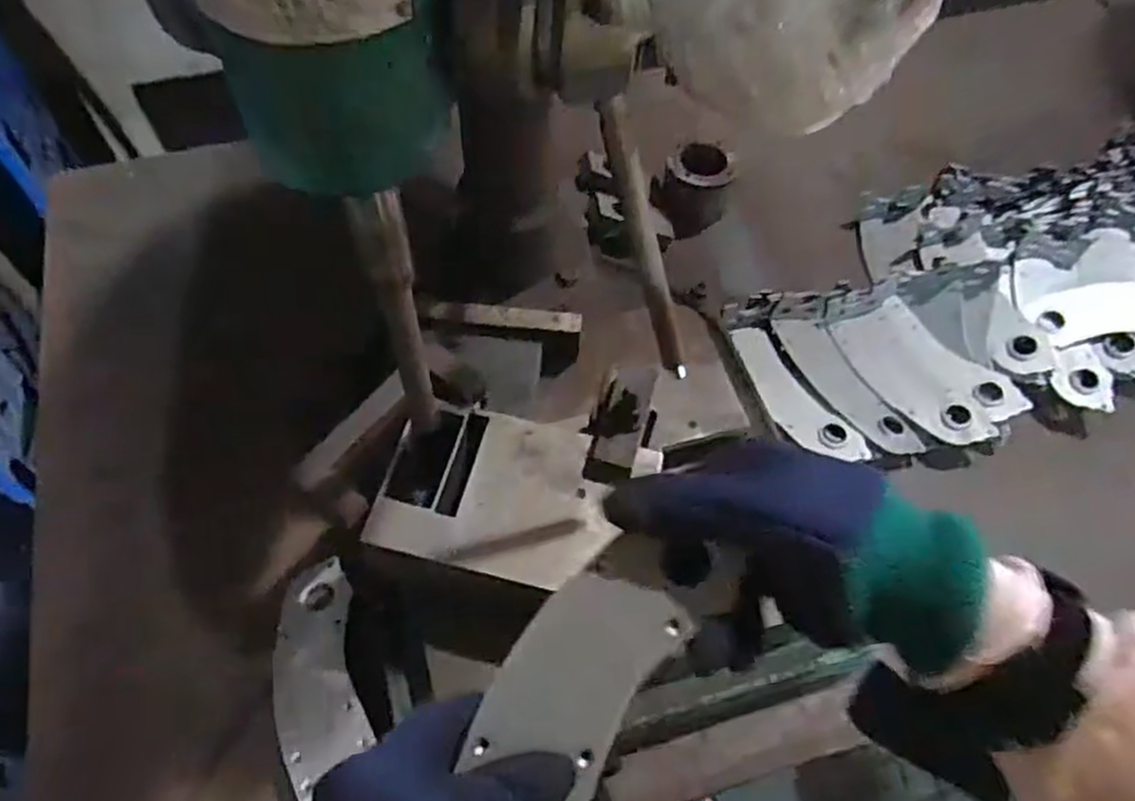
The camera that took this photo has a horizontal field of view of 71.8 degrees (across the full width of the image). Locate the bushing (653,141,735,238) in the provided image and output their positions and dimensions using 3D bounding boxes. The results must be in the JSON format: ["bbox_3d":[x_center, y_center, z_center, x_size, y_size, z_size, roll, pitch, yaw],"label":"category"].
[{"bbox_3d":[0.140,-0.232,0.841,0.089,0.061,0.078,-25,65,-15],"label":"bushing"}]

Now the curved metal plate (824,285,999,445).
[{"bbox_3d":[0.323,-0.032,0.752,0.077,0.018,0.179,-15,63,-10],"label":"curved metal plate"}]

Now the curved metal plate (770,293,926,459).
[{"bbox_3d":[0.261,-0.025,0.750,0.057,0.020,0.187,-21,64,-13],"label":"curved metal plate"}]

